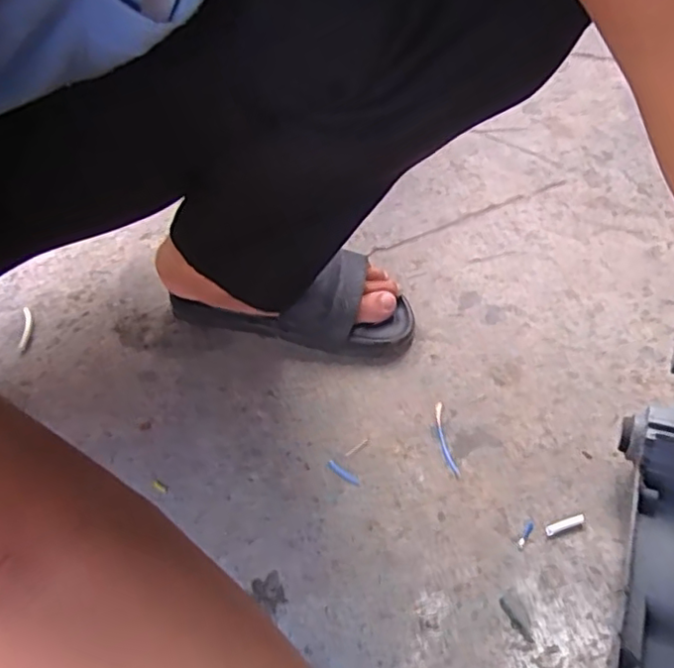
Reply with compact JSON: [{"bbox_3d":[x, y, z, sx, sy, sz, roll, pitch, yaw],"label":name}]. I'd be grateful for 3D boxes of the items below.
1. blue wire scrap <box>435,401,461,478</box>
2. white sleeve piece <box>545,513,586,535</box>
[{"bbox_3d":[0.097,0.092,0.555,0.010,0.007,0.077,-8,51,-2],"label":"blue wire scrap"},{"bbox_3d":[0.184,0.152,0.495,0.034,0.004,0.008,-17,52,-9],"label":"white sleeve piece"}]

